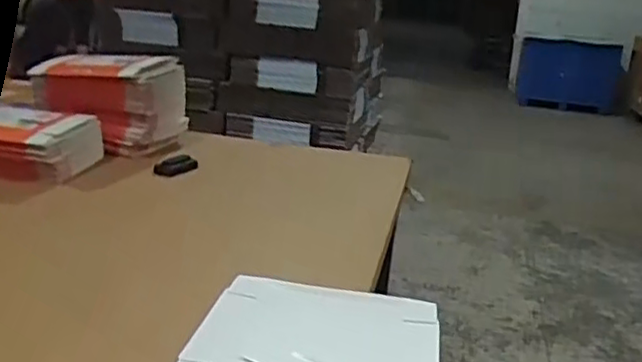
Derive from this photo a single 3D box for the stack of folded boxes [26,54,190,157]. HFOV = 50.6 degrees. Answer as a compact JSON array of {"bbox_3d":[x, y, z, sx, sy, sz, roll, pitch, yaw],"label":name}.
[{"bbox_3d":[-0.463,-0.171,1.503,0.278,0.209,0.202,8,16,11],"label":"stack of folded boxes"}]

